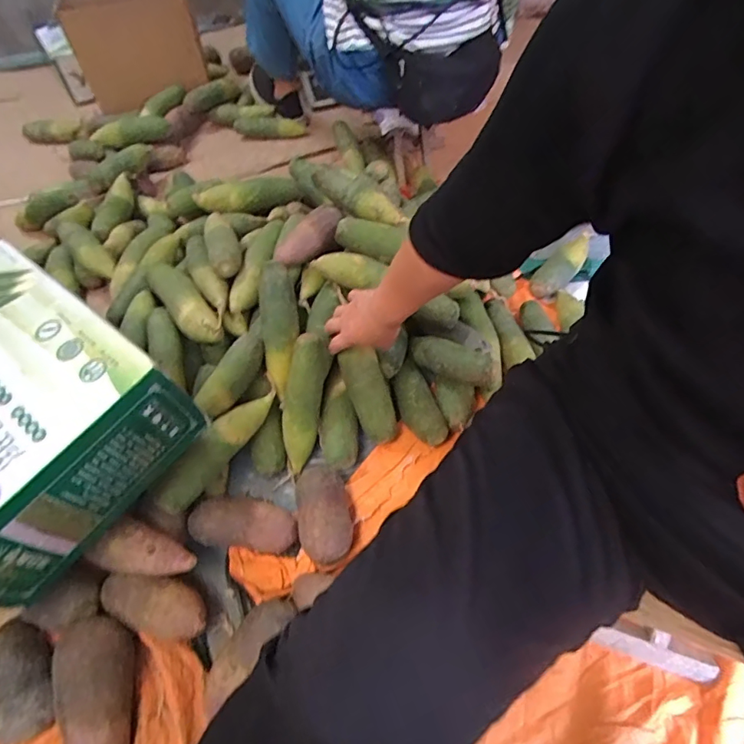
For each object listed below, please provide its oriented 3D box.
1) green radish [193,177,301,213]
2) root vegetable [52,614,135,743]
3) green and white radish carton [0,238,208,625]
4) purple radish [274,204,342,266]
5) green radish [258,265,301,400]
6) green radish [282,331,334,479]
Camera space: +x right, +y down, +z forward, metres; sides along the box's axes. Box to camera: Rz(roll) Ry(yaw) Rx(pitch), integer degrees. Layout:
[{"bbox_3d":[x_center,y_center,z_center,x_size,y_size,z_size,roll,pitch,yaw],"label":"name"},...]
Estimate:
[{"bbox_3d":[-0.236,-0.340,0.923,0.193,0.052,0.062,-25,56,-17],"label":"green radish"},{"bbox_3d":[-0.304,0.358,0.521,0.074,0.051,0.169,-15,66,-9],"label":"root vegetable"},{"bbox_3d":[-0.441,0.059,0.536,0.344,0.154,0.321,31,59,23],"label":"green and white radish carton"},{"bbox_3d":[-0.097,-0.212,0.767,0.060,0.043,0.129,39,78,26],"label":"purple radish"},{"bbox_3d":[-0.145,-0.069,0.729,0.057,0.053,0.204,-4,83,-1],"label":"green radish"},{"bbox_3d":[-0.102,0.045,0.717,0.051,0.203,0.055,11,9,10],"label":"green radish"}]

